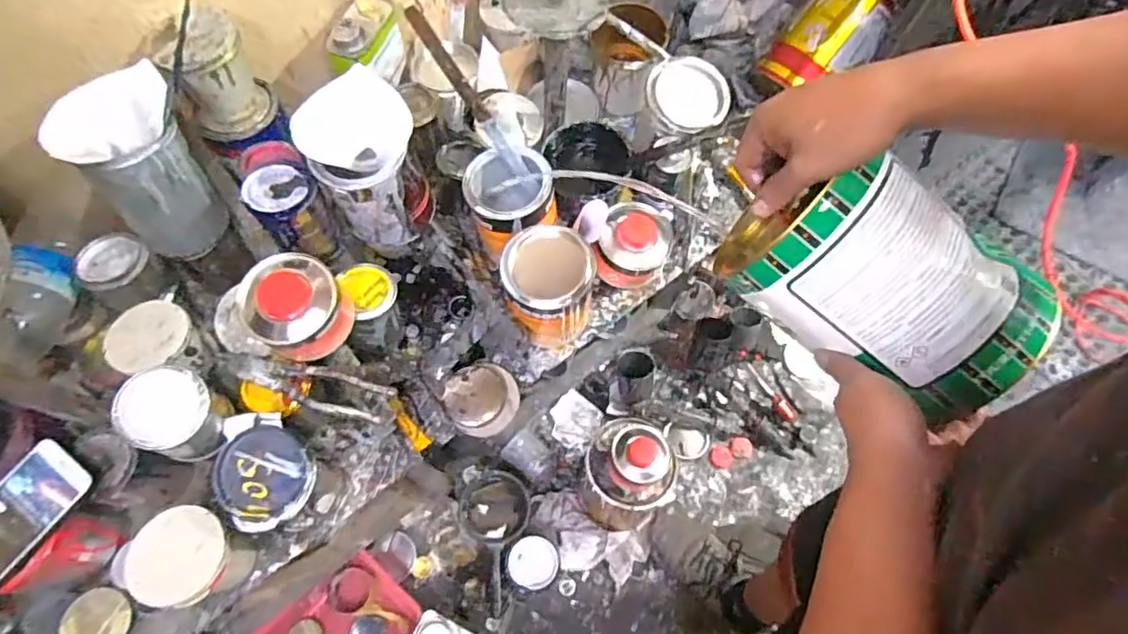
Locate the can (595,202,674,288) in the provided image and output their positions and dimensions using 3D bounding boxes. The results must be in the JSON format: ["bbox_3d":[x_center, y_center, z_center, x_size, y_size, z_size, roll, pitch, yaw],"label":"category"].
[{"bbox_3d":[0.098,-0.097,0.818,0.095,0.073,0.098,0,66,-1],"label":"can"}]

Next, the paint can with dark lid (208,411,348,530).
[{"bbox_3d":[-0.299,0.172,0.636,0.109,0.130,0.091,42,72,16],"label":"paint can with dark lid"}]

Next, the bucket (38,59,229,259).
[{"bbox_3d":[-0.449,-0.166,0.660,0.121,0.149,0.113,-42,73,-17],"label":"bucket"}]

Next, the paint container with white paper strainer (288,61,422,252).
[{"bbox_3d":[-0.216,-0.164,0.674,0.116,0.178,0.096,-24,69,-11],"label":"paint container with white paper strainer"}]

